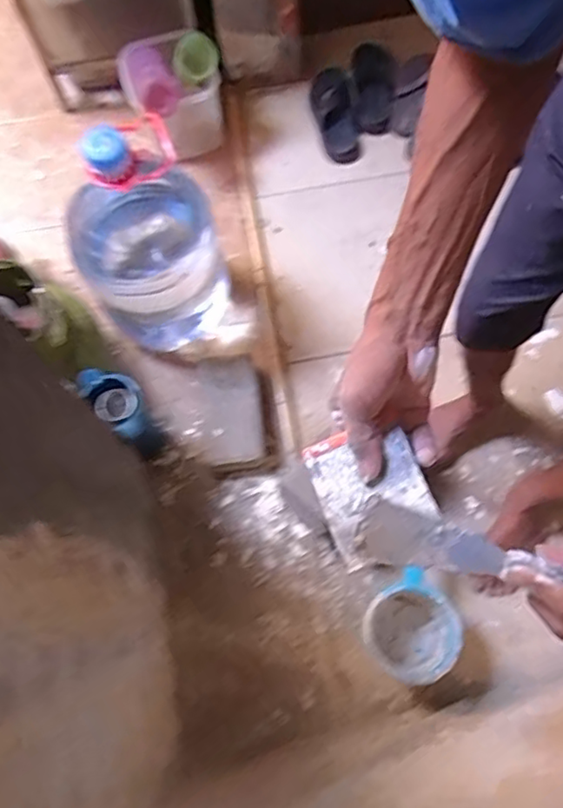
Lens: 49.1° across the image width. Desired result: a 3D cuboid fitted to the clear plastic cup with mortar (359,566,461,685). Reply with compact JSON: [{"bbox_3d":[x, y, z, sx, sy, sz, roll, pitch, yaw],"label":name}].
[{"bbox_3d":[0.205,0.369,0.990,0.135,0.127,0.130,-1,71,2],"label":"clear plastic cup with mortar"}]

